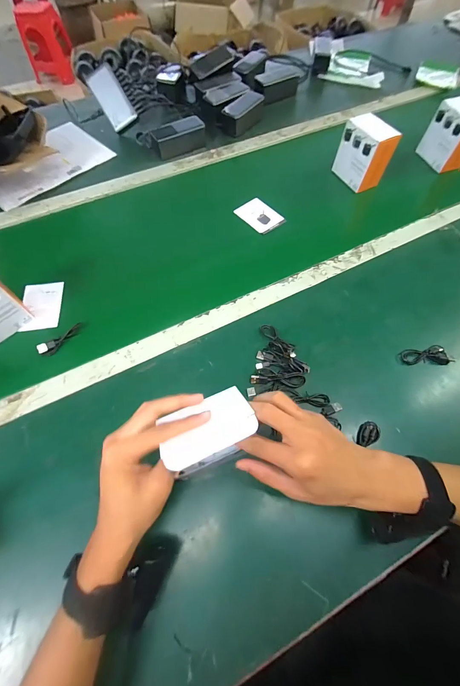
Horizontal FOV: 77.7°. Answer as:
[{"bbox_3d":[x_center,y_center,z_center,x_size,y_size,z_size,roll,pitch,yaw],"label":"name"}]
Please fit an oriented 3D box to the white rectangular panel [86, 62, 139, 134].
[{"bbox_3d":[-0.292,-0.606,0.706,0.068,0.017,0.132,-28,106,11],"label":"white rectangular panel"}]

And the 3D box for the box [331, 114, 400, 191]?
[{"bbox_3d":[0.301,-0.424,0.640,0.062,0.110,0.109,-29,68,-14],"label":"box"}]

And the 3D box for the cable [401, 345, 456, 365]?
[{"bbox_3d":[0.323,0.021,0.469,0.081,0.019,0.032,-1,64,-1],"label":"cable"}]

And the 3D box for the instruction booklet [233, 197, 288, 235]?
[{"bbox_3d":[0.064,-0.283,0.634,0.071,0.009,0.099,-37,70,-17],"label":"instruction booklet"}]

